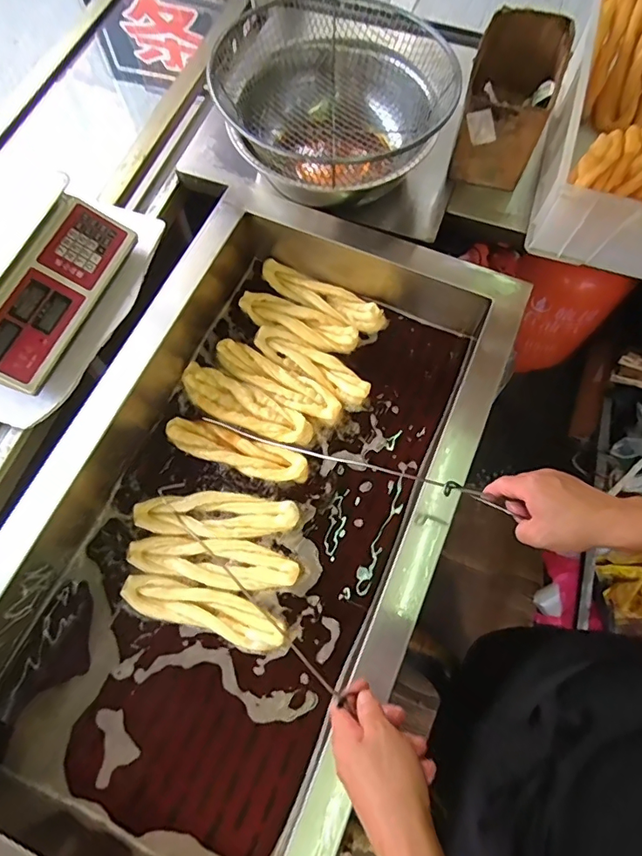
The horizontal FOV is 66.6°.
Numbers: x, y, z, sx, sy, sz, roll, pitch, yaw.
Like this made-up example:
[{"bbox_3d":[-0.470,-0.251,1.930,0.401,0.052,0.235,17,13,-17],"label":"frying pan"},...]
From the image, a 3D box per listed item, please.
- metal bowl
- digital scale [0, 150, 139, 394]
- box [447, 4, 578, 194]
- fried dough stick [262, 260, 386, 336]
[{"bbox_3d":[0.034,-0.547,0.846,0.358,0.126,0.378,0,69,0],"label":"metal bowl"},{"bbox_3d":[-0.515,-0.253,0.755,0.317,0.099,0.335,22,71,8],"label":"digital scale"},{"bbox_3d":[0.336,-0.595,0.880,0.145,0.139,0.275,20,71,7],"label":"box"},{"bbox_3d":[0.003,-0.250,0.914,0.256,0.030,0.065,30,72,10],"label":"fried dough stick"}]

